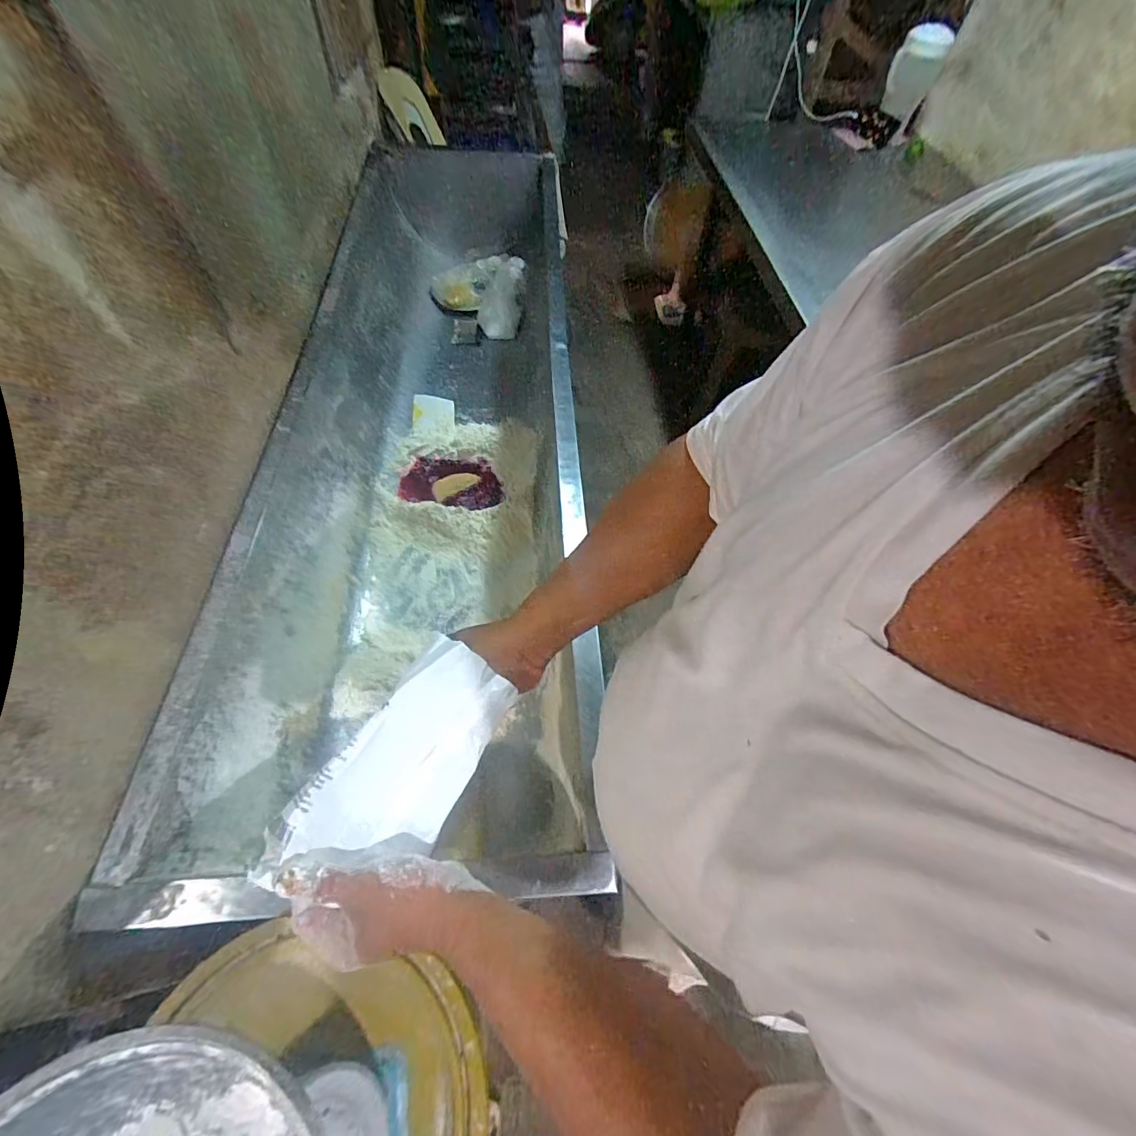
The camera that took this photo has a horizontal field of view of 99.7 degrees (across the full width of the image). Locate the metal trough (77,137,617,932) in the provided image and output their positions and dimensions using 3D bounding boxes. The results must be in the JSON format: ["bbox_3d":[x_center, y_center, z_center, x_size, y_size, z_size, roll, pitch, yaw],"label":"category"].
[{"bbox_3d":[-0.291,-0.263,1.015,0.513,0.299,1.605,-3,58,-5],"label":"metal trough"}]

